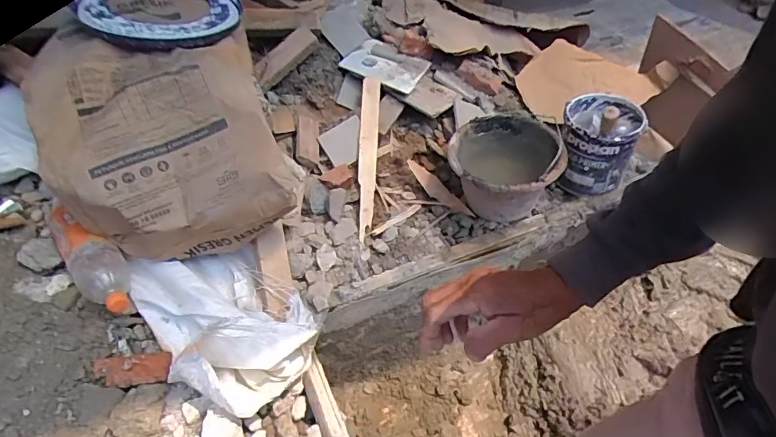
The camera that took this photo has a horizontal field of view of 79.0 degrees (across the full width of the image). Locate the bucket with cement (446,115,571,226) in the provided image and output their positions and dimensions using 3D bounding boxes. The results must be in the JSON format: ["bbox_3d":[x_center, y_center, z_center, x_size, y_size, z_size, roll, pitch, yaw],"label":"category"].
[{"bbox_3d":[0.273,-0.107,1.119,0.241,0.170,0.251,-3,44,3],"label":"bucket with cement"}]

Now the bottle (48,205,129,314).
[{"bbox_3d":[-0.508,0.069,0.809,0.079,0.064,0.224,-37,76,-28],"label":"bottle"}]

